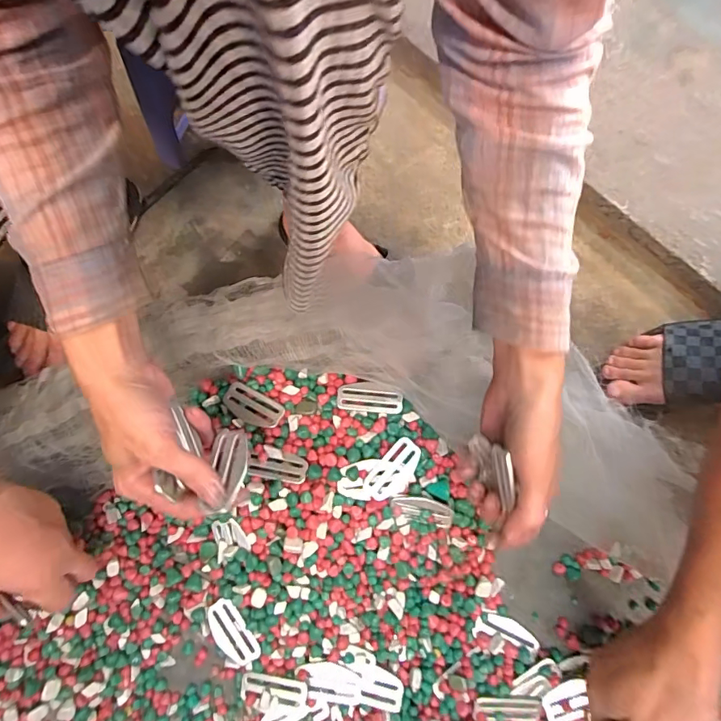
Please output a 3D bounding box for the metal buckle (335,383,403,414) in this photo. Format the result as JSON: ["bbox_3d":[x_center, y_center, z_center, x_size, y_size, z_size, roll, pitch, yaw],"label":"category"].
[{"bbox_3d":[0.009,0.035,0.431,0.059,0.009,0.026,4,76,1],"label":"metal buckle"}]

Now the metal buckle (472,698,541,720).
[{"bbox_3d":[0.127,0.304,0.403,0.058,0.006,0.018,4,76,1],"label":"metal buckle"}]

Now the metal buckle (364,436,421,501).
[{"bbox_3d":[0.030,0.097,0.410,0.029,0.007,0.060,42,69,-1],"label":"metal buckle"}]

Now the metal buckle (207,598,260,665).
[{"bbox_3d":[-0.116,0.245,0.416,0.029,0.004,0.060,-34,89,-13],"label":"metal buckle"}]

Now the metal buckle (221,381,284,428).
[{"bbox_3d":[-0.101,0.042,0.431,0.061,0.004,0.028,24,77,19],"label":"metal buckle"}]

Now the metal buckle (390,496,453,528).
[{"bbox_3d":[0.057,0.136,0.421,0.062,0.008,0.021,17,76,-8],"label":"metal buckle"}]

